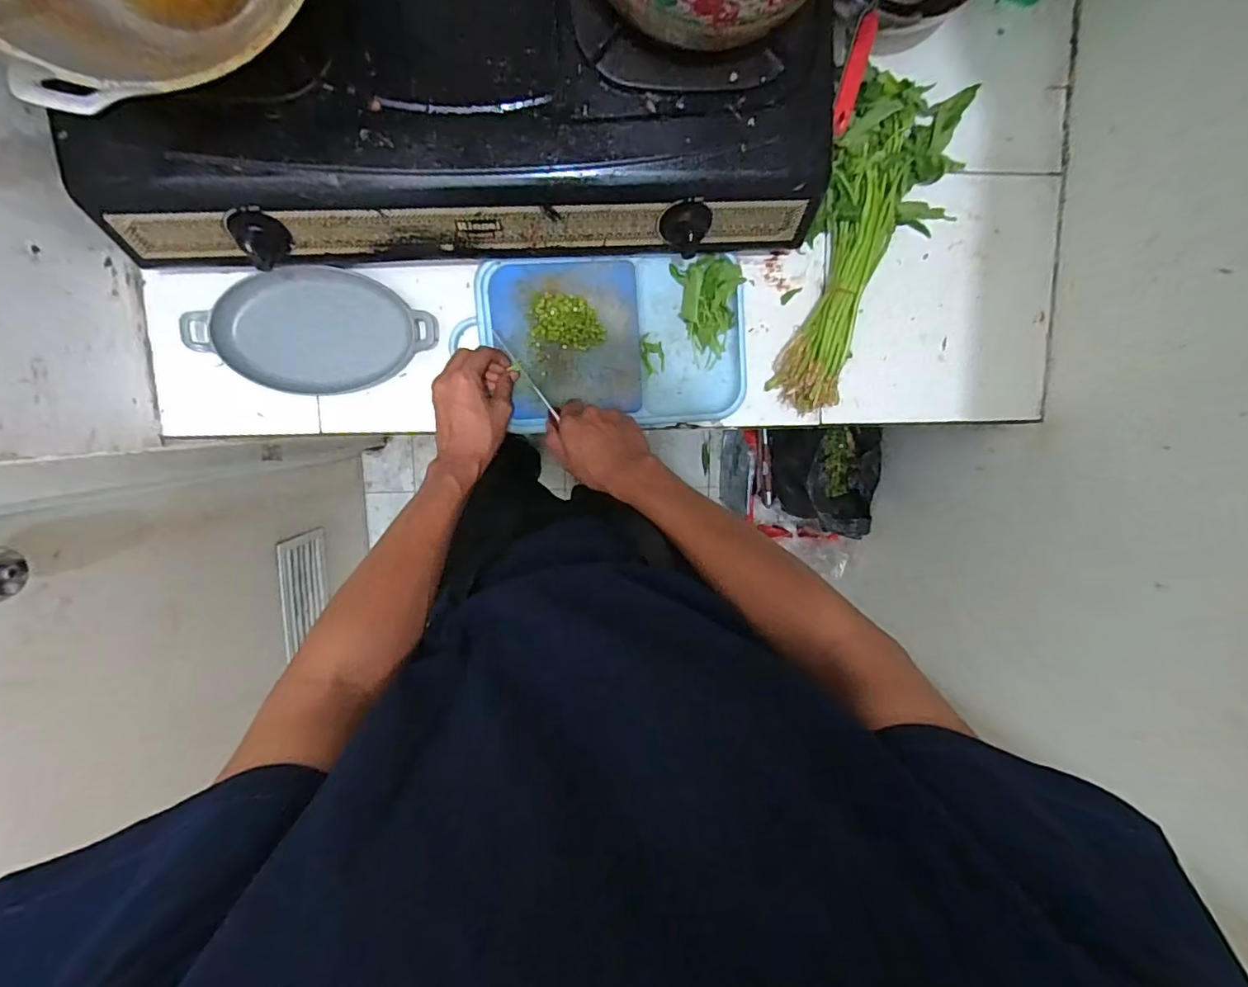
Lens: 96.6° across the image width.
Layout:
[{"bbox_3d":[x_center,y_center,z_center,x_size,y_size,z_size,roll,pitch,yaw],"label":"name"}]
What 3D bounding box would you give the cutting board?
[{"bbox_3d":[-0.012,-0.174,0.643,0.302,0.028,0.186,-5,100,-7],"label":"cutting board"}]

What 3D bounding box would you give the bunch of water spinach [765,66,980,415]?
[{"bbox_3d":[0.288,-0.280,0.639,0.157,0.050,0.375,12,97,-7],"label":"bunch of water spinach"}]

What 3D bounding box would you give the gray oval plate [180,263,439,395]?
[{"bbox_3d":[-0.340,-0.181,0.614,0.248,0.023,0.133,-3,98,-5],"label":"gray oval plate"}]

